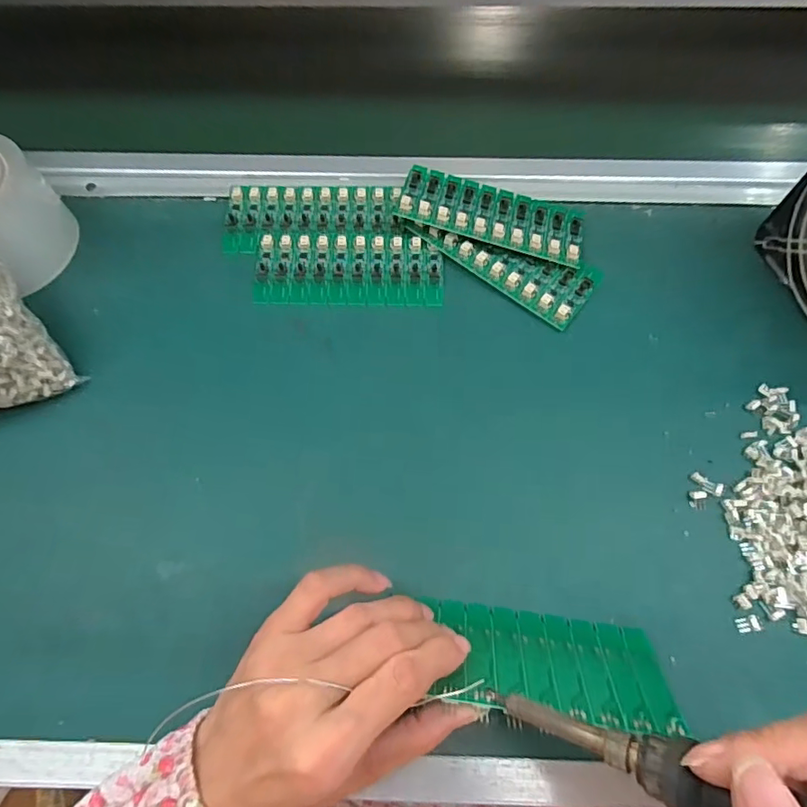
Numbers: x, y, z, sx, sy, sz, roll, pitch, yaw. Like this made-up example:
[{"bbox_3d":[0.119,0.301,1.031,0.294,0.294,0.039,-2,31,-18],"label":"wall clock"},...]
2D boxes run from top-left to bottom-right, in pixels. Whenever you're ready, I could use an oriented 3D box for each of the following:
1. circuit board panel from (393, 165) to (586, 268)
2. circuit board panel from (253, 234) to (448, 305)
[{"bbox_3d":[0.067,-0.142,0.371,0.135,0.007,0.057,16,59,0],"label":"circuit board panel"},{"bbox_3d":[-0.040,-0.099,0.369,0.136,0.006,0.059,1,67,2],"label":"circuit board panel"}]

